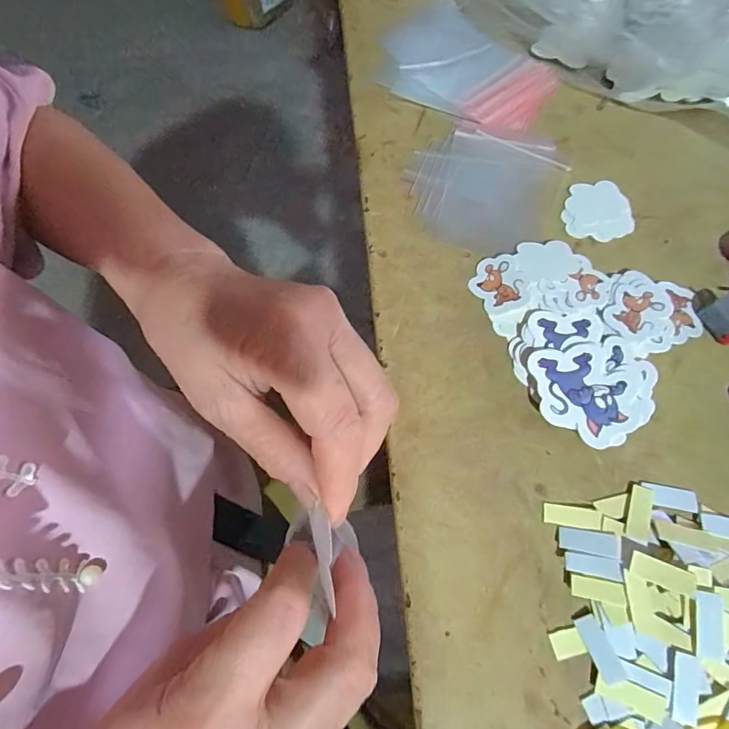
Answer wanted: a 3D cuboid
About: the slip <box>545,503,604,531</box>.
[{"bbox_3d":[0.111,0.081,0.237,0.029,0.004,0.010,10,70,5],"label":"slip"}]

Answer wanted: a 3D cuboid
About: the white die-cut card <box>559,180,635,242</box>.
[{"bbox_3d":[0.157,-0.104,0.305,0.044,0.004,0.044,-6,73,2],"label":"white die-cut card"}]

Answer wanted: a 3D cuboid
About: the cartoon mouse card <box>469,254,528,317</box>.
[{"bbox_3d":[0.085,-0.051,0.284,0.032,0.004,0.039,-19,67,11],"label":"cartoon mouse card"}]

